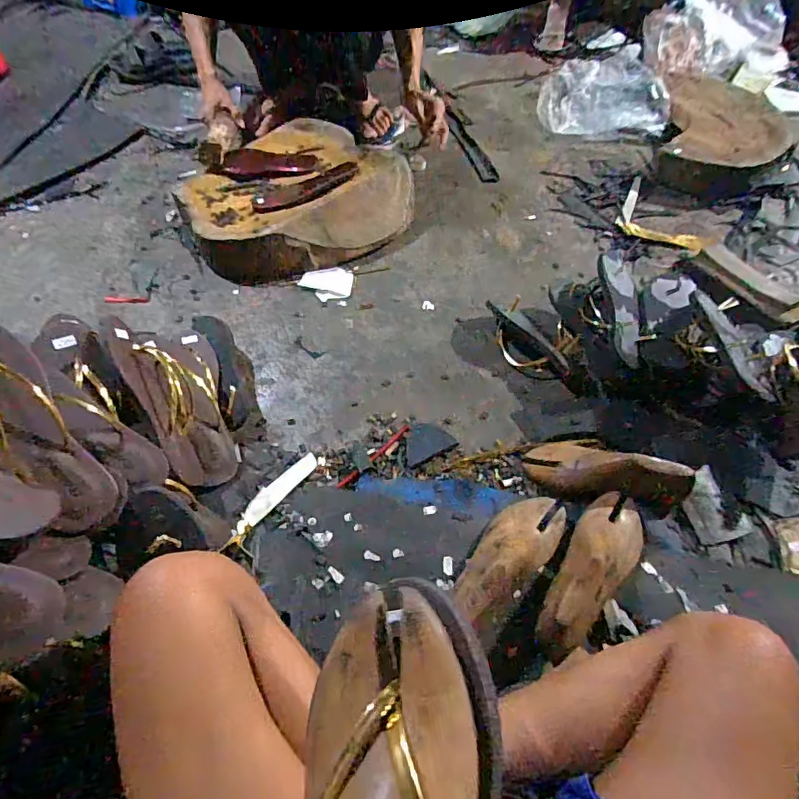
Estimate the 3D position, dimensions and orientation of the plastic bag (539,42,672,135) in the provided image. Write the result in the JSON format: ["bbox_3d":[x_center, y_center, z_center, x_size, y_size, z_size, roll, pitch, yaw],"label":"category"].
[{"bbox_3d":[0.541,-0.840,1.340,0.309,0.088,0.383,8,57,5],"label":"plastic bag"}]

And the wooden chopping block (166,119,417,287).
[{"bbox_3d":[-0.231,-0.455,1.066,0.457,0.095,0.445,-24,60,-15],"label":"wooden chopping block"}]

